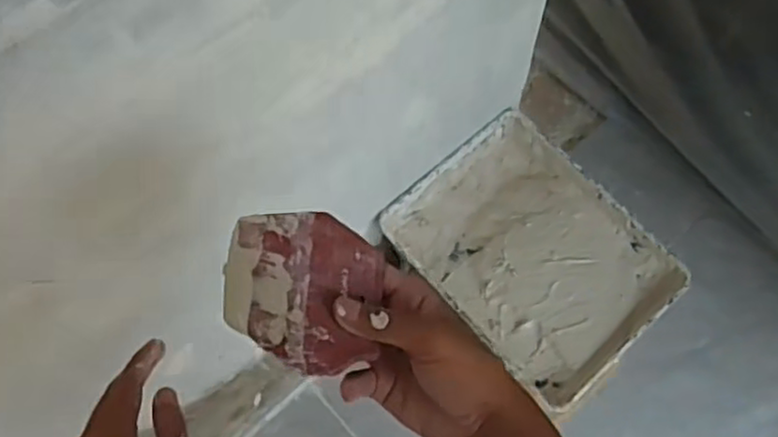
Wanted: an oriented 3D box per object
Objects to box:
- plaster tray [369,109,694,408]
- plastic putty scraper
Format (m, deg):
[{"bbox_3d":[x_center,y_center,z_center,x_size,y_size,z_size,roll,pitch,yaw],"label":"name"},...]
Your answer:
[{"bbox_3d":[0.202,0.054,1.010,0.283,0.085,0.359,-41,72,-14],"label":"plaster tray"},{"bbox_3d":[-0.048,0.038,0.408,0.095,0.005,0.095,24,54,-26],"label":"plastic putty scraper"}]

